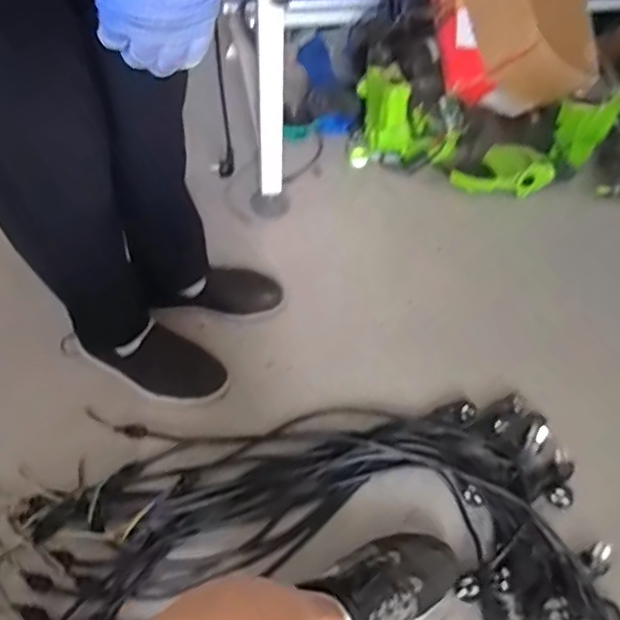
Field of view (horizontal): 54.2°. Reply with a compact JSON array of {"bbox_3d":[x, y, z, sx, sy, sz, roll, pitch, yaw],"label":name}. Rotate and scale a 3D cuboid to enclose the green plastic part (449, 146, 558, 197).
[{"bbox_3d":[0.413,-0.296,1.308,0.209,0.094,0.072,3,50,0],"label":"green plastic part"}]

